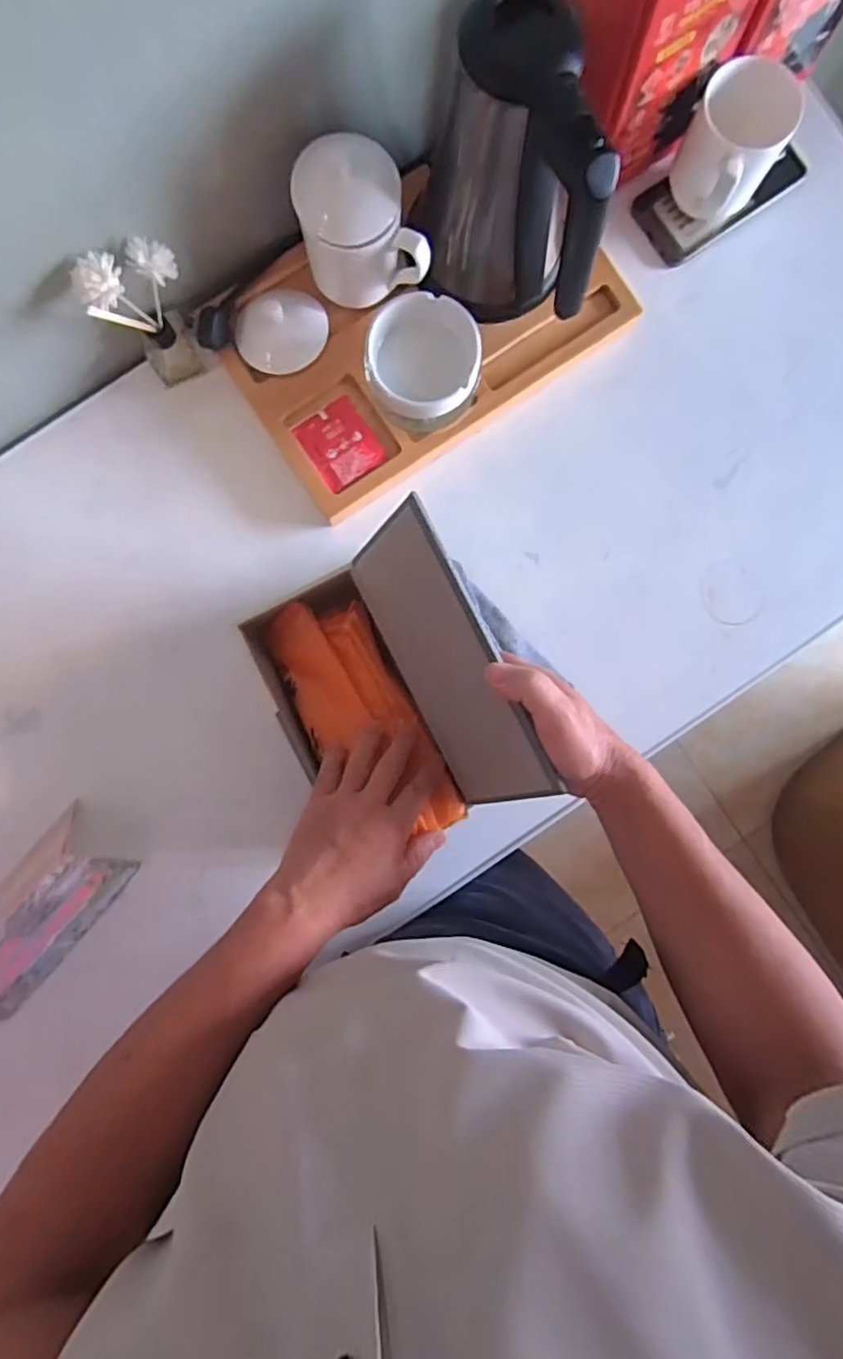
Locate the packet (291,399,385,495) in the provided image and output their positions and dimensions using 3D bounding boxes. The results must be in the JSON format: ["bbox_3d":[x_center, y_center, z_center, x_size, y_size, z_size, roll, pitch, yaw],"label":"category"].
[{"bbox_3d":[-0.077,-0.224,0.593,0.063,0.008,0.073,-34,90,-3],"label":"packet"}]

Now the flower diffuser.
[{"bbox_3d":[-0.236,-0.321,0.549,0.084,0.129,0.052,-37,90,-3],"label":"flower diffuser"}]

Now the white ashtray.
[{"bbox_3d":[0.000,-0.285,0.562,0.096,0.054,0.099,0,89,-2],"label":"white ashtray"}]

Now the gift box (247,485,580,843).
[{"bbox_3d":[-0.021,0.012,0.513,0.190,0.158,0.246,-36,90,-3],"label":"gift box"}]

